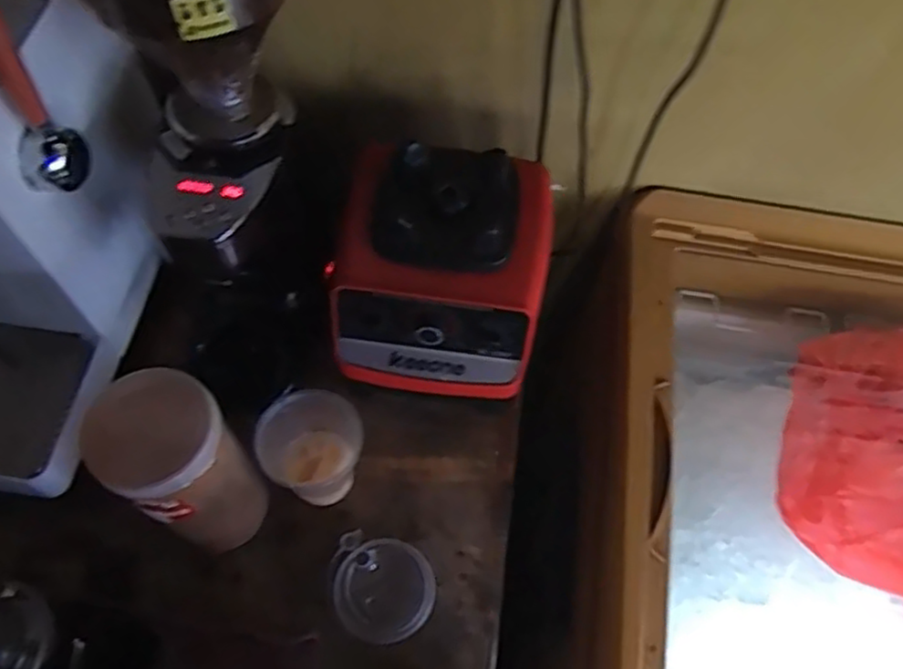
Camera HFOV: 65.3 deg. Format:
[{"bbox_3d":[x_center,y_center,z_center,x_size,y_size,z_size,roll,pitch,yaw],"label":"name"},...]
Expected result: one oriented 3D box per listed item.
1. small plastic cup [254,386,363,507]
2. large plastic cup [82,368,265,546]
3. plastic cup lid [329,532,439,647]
[{"bbox_3d":[-0.123,0.108,0.630,0.078,0.114,0.080,1,62,-3],"label":"small plastic cup"},{"bbox_3d":[-0.210,0.110,0.573,0.082,0.200,0.092,-31,68,-18],"label":"large plastic cup"},{"bbox_3d":[-0.062,0.227,0.631,0.090,0.011,0.088,1,62,-3],"label":"plastic cup lid"}]

